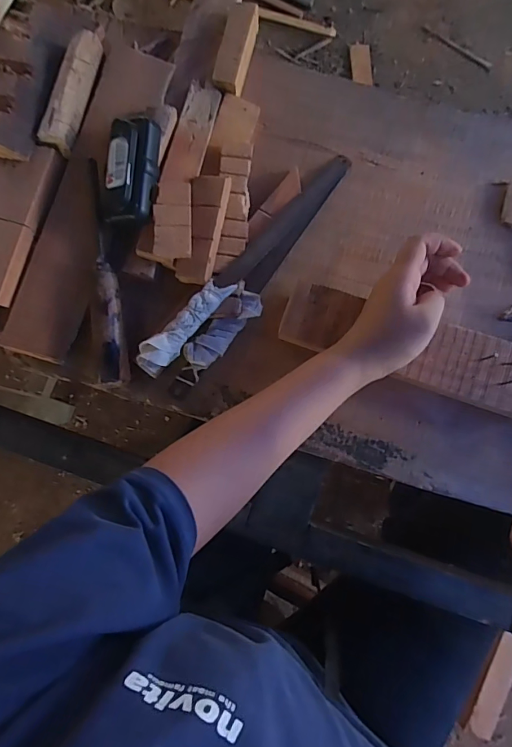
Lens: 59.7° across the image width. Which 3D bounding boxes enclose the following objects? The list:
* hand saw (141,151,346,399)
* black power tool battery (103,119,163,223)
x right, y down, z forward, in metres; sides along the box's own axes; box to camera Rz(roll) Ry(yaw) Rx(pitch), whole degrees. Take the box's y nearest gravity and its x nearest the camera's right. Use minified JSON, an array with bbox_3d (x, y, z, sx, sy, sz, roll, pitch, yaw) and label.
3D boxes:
[{"bbox_3d":[0.006,-0.109,0.442,0.053,0.046,0.302,40,82,7],"label":"hand saw"},{"bbox_3d":[-0.121,-0.195,0.430,0.051,0.032,0.100,2,80,1],"label":"black power tool battery"}]

